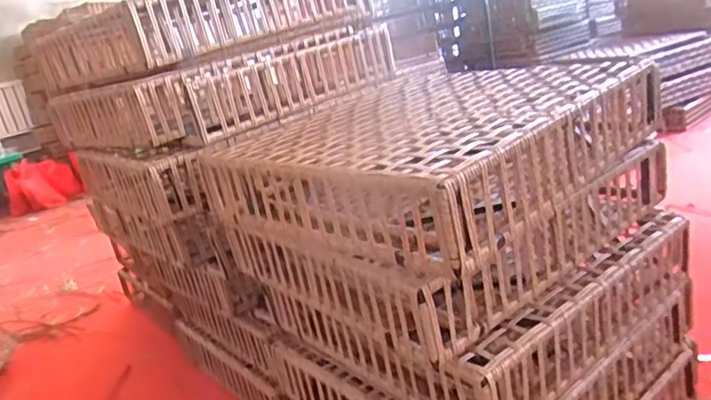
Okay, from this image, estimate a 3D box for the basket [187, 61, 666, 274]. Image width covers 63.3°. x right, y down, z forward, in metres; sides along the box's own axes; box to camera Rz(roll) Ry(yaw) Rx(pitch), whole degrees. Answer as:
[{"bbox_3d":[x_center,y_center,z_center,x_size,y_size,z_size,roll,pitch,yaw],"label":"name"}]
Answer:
[{"bbox_3d":[0.114,-0.101,1.088,0.610,0.174,0.617,-26,24,-38],"label":"basket"}]

